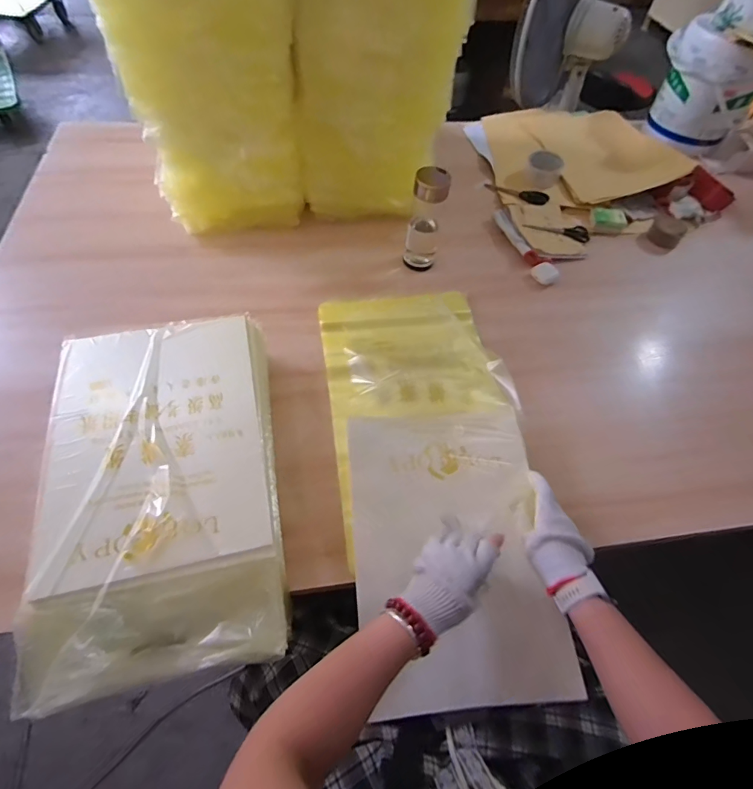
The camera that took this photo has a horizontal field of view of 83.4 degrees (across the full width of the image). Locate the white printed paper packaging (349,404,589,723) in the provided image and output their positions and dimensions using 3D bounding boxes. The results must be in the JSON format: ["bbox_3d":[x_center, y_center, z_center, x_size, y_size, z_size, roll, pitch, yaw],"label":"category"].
[{"bbox_3d":[0.100,0.201,0.560,0.253,0.034,0.365,-4,73,-4],"label":"white printed paper packaging"}]

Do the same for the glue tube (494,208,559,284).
[{"bbox_3d":[0.328,-0.333,0.941,0.051,0.026,0.228,-16,60,-14],"label":"glue tube"}]

